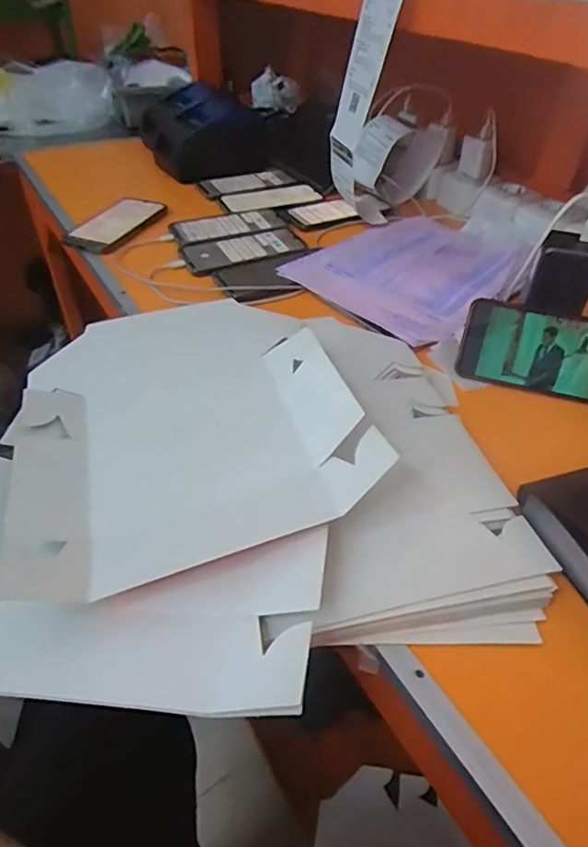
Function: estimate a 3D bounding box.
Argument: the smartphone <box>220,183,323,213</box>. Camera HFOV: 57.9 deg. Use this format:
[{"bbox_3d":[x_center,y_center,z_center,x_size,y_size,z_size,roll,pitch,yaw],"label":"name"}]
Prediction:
[{"bbox_3d":[-0.036,-0.383,0.899,0.166,0.005,0.089,-13,45,-16],"label":"smartphone"}]

